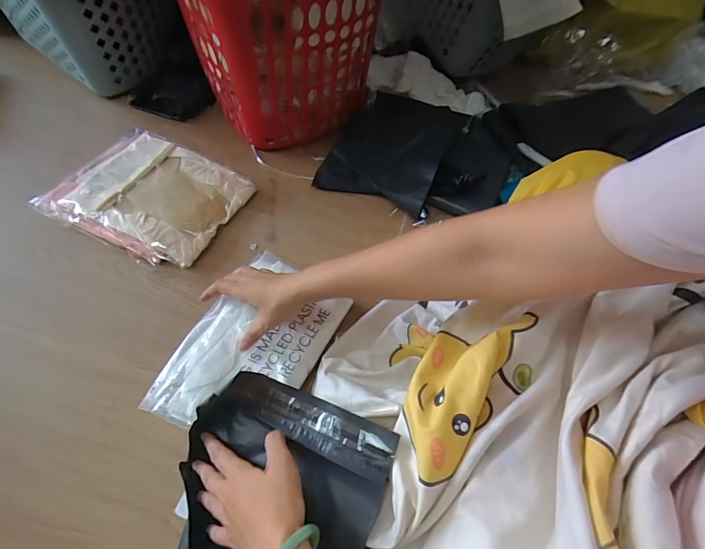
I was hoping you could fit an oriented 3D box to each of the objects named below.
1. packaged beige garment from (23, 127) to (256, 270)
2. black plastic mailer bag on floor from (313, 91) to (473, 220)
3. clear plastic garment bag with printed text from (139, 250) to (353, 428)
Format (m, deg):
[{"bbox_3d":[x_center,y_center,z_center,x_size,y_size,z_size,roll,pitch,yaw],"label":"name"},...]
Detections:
[{"bbox_3d":[-0.353,-0.141,0.677,0.297,0.033,0.233,26,60,11],"label":"packaged beige garment"},{"bbox_3d":[0.078,-0.247,0.739,0.213,0.060,0.267,26,60,11],"label":"black plastic mailer bag on floor"},{"bbox_3d":[-0.138,0.093,0.537,0.183,0.024,0.267,24,61,13],"label":"clear plastic garment bag with printed text"}]

